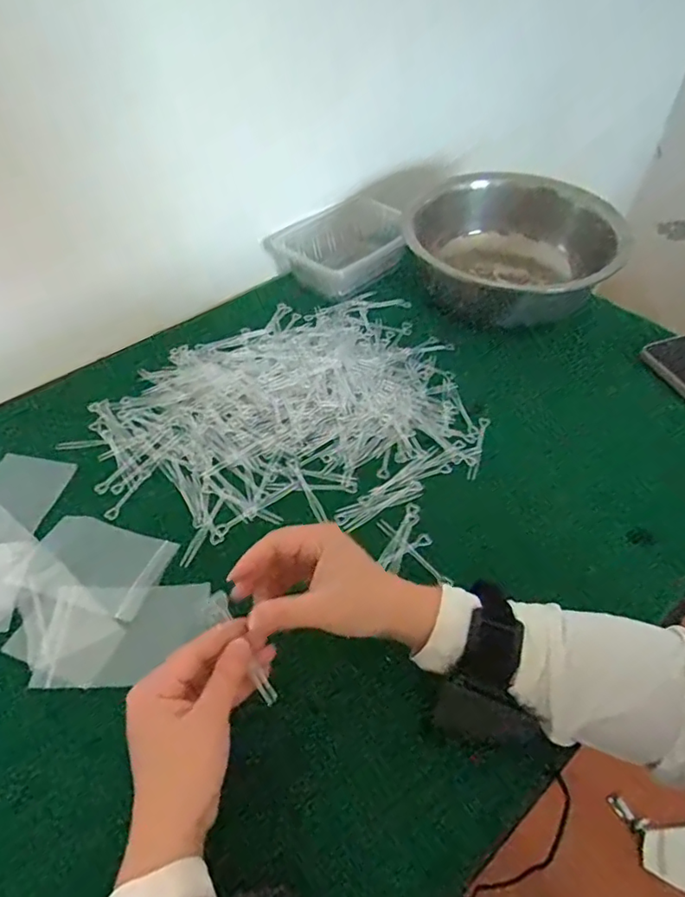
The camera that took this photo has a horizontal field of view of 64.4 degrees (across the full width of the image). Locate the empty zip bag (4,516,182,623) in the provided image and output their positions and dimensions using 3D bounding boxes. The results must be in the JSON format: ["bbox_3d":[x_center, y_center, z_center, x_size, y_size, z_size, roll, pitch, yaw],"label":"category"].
[{"bbox_3d":[-0.210,0.096,0.465,0.115,0.015,0.076,14,52,11],"label":"empty zip bag"}]

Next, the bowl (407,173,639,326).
[{"bbox_3d":[0.219,-0.253,0.707,0.237,0.110,0.237,0,51,0],"label":"bowl"}]

